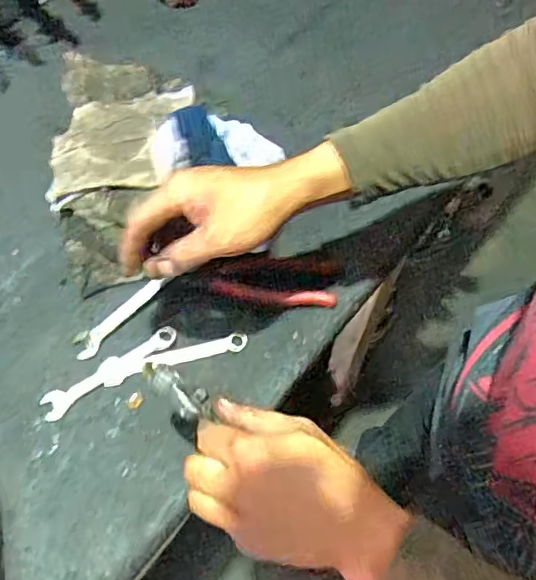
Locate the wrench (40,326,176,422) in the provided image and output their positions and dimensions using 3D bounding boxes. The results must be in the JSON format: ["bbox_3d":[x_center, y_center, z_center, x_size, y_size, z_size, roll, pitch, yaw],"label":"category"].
[{"bbox_3d":[-0.157,0.079,0.575,0.143,0.004,0.025,-34,70,-15],"label":"wrench"}]

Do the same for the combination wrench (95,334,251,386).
[{"bbox_3d":[-0.095,0.066,0.585,0.146,0.008,0.026,-15,66,-8],"label":"combination wrench"}]

